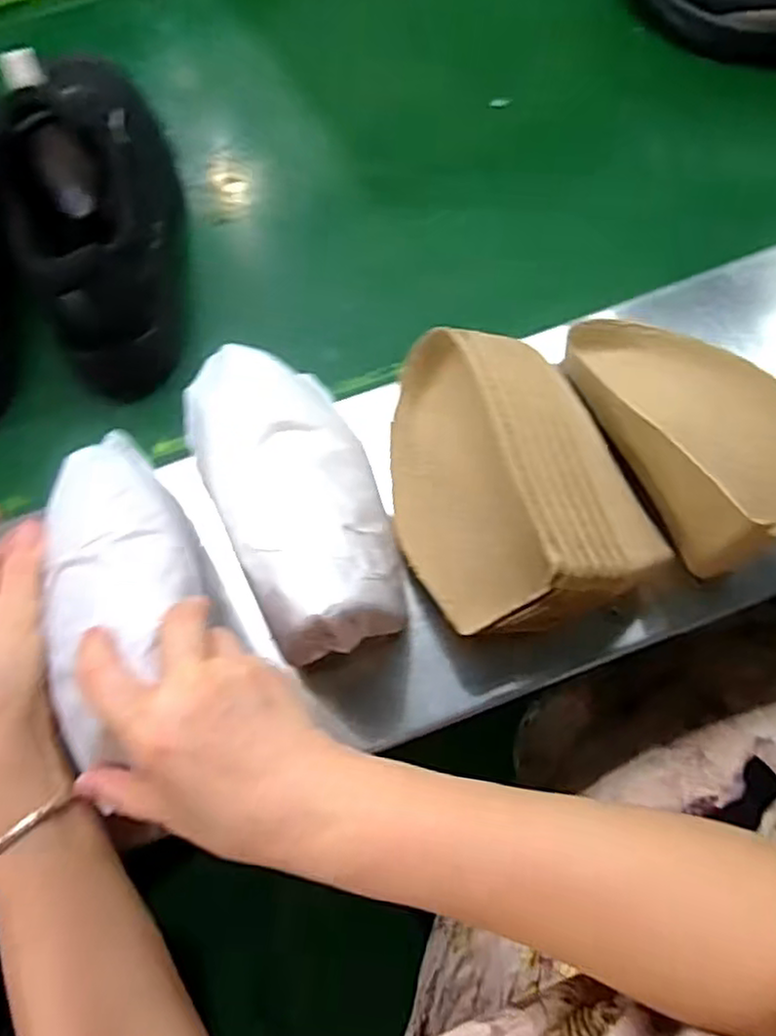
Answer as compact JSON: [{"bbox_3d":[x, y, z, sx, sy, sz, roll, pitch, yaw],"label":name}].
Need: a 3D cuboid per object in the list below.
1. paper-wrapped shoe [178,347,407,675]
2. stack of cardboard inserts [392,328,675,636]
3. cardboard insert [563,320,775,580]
[{"bbox_3d":[-0.052,-0.019,0.411,0.097,0.078,0.198,-27,73,-7],"label":"paper-wrapped shoe"},{"bbox_3d":[0.071,-0.028,0.409,0.140,0.080,0.181,-23,73,-6],"label":"stack of cardboard inserts"},{"bbox_3d":[0.195,-0.070,0.444,0.115,0.084,0.190,-28,73,-8],"label":"cardboard insert"}]

